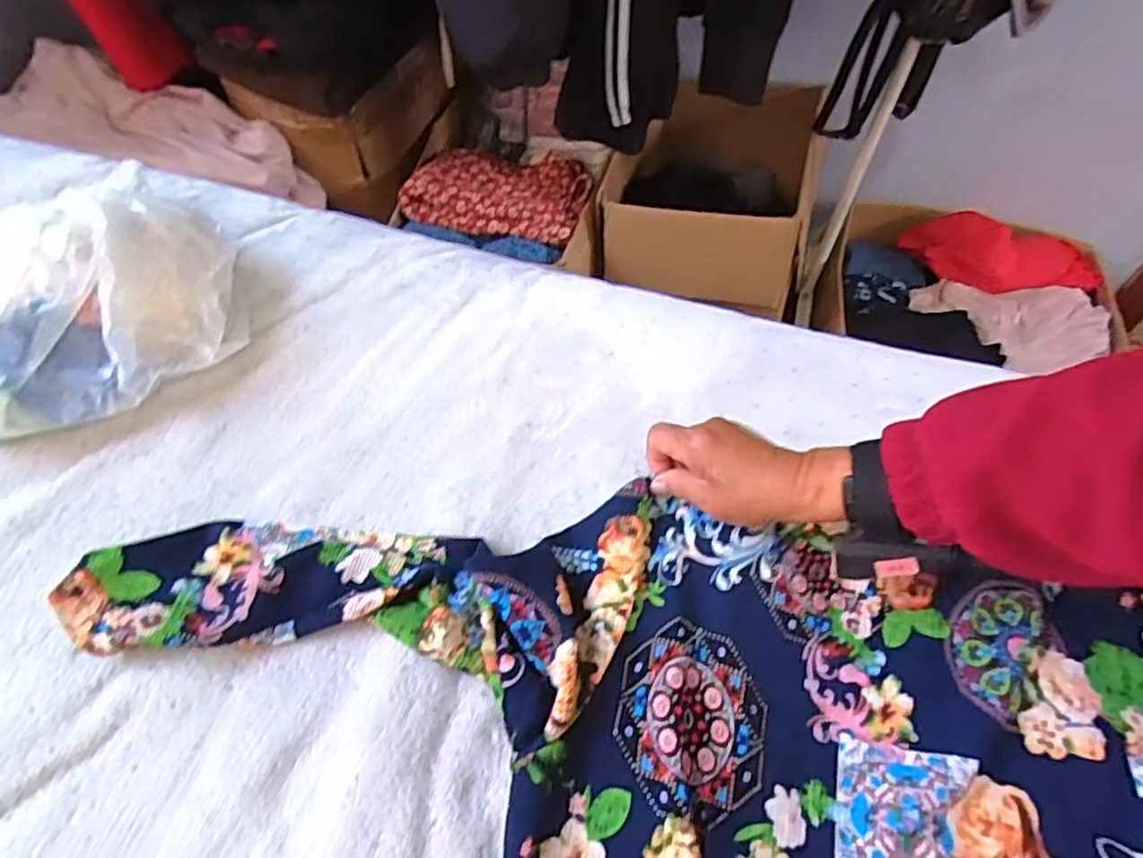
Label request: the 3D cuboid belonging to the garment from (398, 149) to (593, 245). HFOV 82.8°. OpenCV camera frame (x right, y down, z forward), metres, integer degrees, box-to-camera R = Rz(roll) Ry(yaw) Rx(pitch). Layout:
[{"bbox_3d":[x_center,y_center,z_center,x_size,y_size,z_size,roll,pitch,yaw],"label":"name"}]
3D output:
[{"bbox_3d":[-0.115,-0.417,1.088,0.280,0.063,0.238,9,55,4],"label":"garment"}]

